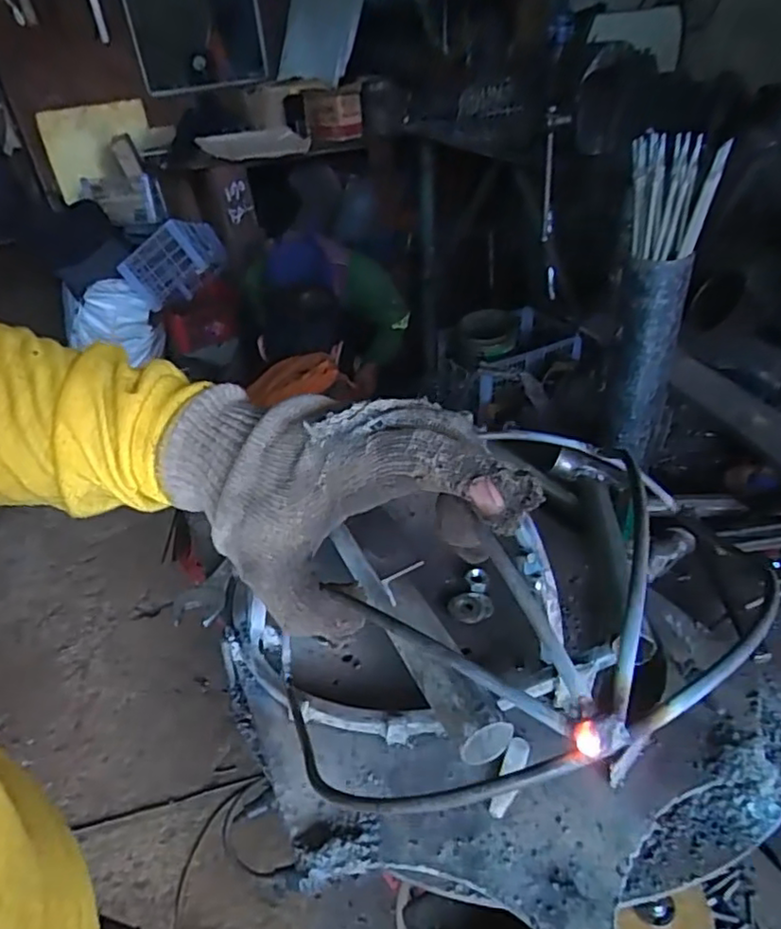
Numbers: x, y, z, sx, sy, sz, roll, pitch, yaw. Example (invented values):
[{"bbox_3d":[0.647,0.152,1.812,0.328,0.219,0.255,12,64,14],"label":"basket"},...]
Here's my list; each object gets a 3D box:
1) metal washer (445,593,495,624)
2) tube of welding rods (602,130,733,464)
[{"bbox_3d":[0.058,0.102,0.451,0.032,0.006,0.025,1,37,9],"label":"metal washer"},{"bbox_3d":[0.212,-0.125,0.512,0.063,0.247,0.051,10,39,21],"label":"tube of welding rods"}]

